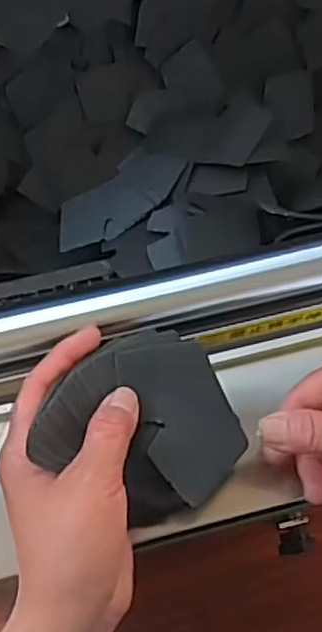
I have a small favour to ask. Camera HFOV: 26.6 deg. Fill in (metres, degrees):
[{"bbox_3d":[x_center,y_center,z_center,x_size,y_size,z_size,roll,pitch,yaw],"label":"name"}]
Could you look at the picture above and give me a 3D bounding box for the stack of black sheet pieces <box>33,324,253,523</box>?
[{"bbox_3d":[-0.010,0.059,0.354,0.103,0.020,0.092,-23,83,-24],"label":"stack of black sheet pieces"}]

